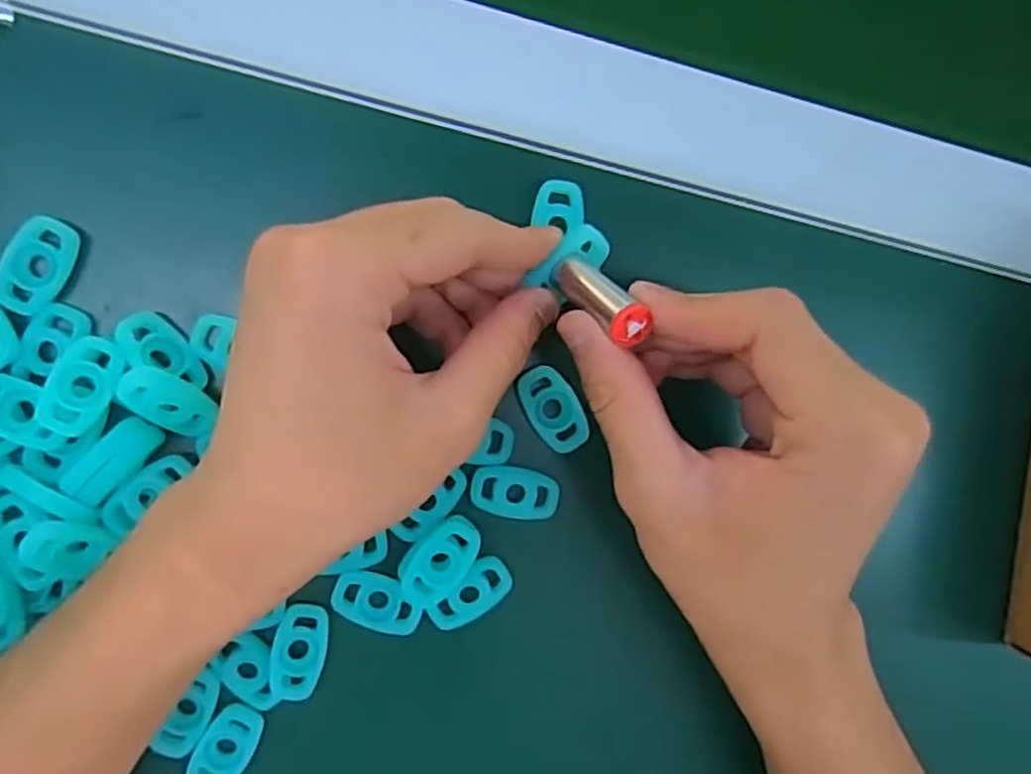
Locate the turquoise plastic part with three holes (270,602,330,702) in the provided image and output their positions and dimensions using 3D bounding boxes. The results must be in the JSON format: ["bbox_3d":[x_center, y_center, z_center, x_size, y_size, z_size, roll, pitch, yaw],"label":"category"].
[{"bbox_3d":[-0.076,0.093,0.253,0.018,0.006,0.032,10,94,-9],"label":"turquoise plastic part with three holes"}]

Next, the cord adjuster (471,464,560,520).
[{"bbox_3d":[0.000,0.039,0.261,0.032,0.004,0.018,9,94,-9],"label":"cord adjuster"}]

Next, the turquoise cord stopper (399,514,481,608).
[{"bbox_3d":[-0.027,0.061,0.256,0.020,0.008,0.033,38,89,-10],"label":"turquoise cord stopper"}]

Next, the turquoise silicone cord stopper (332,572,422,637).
[{"bbox_3d":[-0.049,0.077,0.256,0.031,0.004,0.017,18,93,-10],"label":"turquoise silicone cord stopper"}]

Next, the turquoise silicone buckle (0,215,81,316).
[{"bbox_3d":[-0.154,-0.039,0.232,0.018,0.005,0.031,28,91,-10],"label":"turquoise silicone buckle"}]

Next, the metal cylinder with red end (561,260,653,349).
[{"bbox_3d":[0.026,-0.028,0.223,0.012,0.037,0.012,-41,131,-2],"label":"metal cylinder with red end"}]

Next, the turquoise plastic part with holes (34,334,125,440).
[{"bbox_3d":[-0.137,0.000,0.230,0.019,0.008,0.031,22,92,-10],"label":"turquoise plastic part with holes"}]

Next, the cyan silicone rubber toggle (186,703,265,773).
[{"bbox_3d":[-0.102,0.127,0.254,0.018,0.007,0.031,27,91,-10],"label":"cyan silicone rubber toggle"}]

